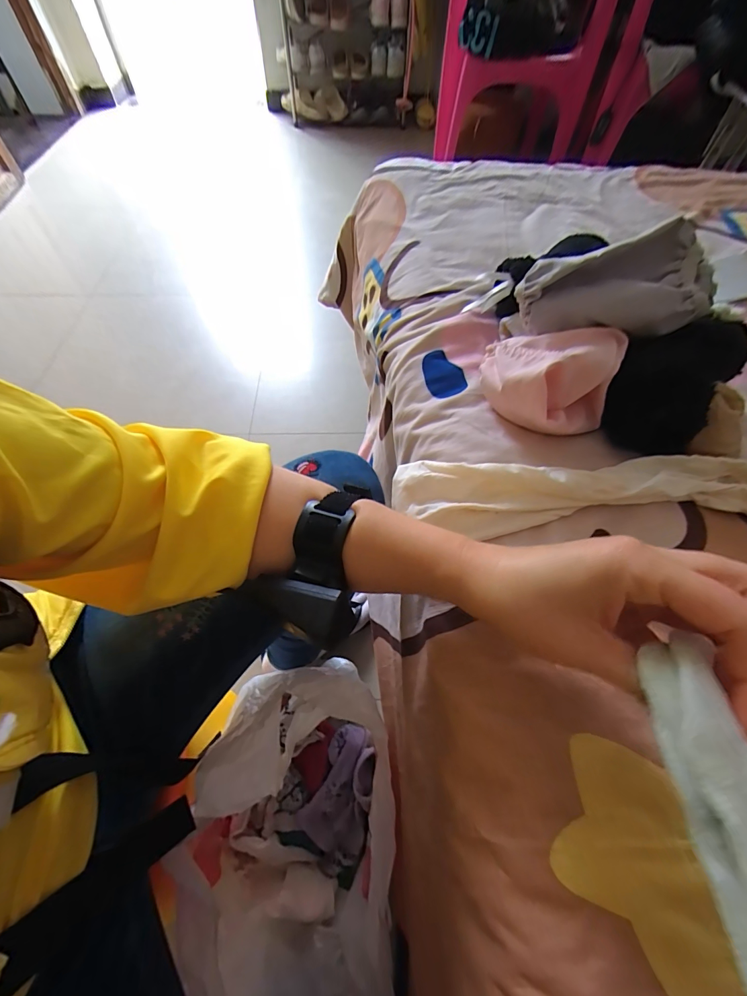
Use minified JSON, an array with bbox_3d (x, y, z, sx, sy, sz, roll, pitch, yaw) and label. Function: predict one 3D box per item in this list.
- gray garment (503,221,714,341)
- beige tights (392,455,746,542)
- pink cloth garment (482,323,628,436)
[{"bbox_3d":[0.190,-0.169,0.305,0.146,0.049,0.065,-1,59,16],"label":"gray garment"},{"bbox_3d":[0.155,-0.005,0.284,0.271,0.025,0.065,1,60,1],"label":"beige tights"},{"bbox_3d":[0.145,-0.098,0.316,0.105,0.068,0.092,14,60,7],"label":"pink cloth garment"}]

